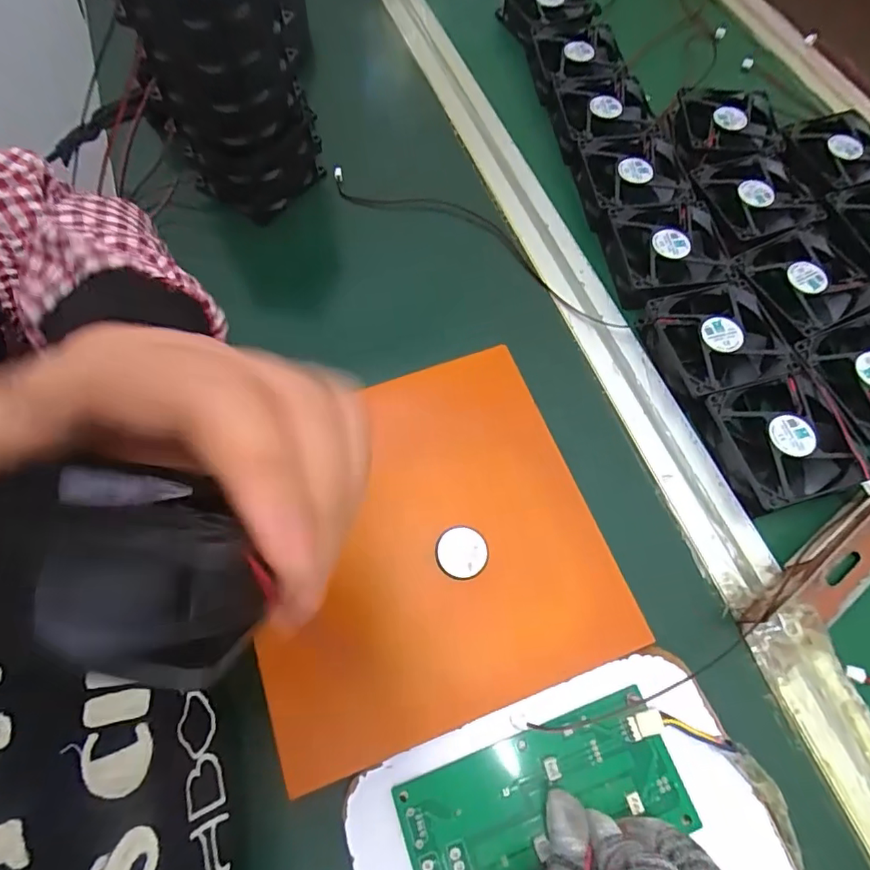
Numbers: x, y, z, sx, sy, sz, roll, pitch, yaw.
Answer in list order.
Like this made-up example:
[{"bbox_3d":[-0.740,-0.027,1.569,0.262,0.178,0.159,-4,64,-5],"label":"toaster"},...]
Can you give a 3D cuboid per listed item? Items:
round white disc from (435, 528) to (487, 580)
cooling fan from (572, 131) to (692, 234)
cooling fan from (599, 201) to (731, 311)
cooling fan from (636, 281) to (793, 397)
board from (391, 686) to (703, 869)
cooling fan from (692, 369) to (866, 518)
[{"bbox_3d":[0.015,0.067,0.288,0.029,0.004,0.028,2,66,-4],"label":"round white disc"},{"bbox_3d":[0.167,-0.214,0.428,0.083,0.034,0.090,-7,67,-8],"label":"cooling fan"},{"bbox_3d":[0.176,-0.139,0.393,0.079,0.024,0.089,-2,66,-6],"label":"cooling fan"},{"bbox_3d":[0.198,-0.066,0.362,0.079,0.022,0.080,-17,69,-12],"label":"cooling fan"},{"bbox_3d":[0.053,0.178,0.244,0.134,0.006,0.063,-21,68,-8],"label":"board"},{"bbox_3d":[0.223,0.005,0.330,0.078,0.023,0.081,-10,67,-10],"label":"cooling fan"}]

